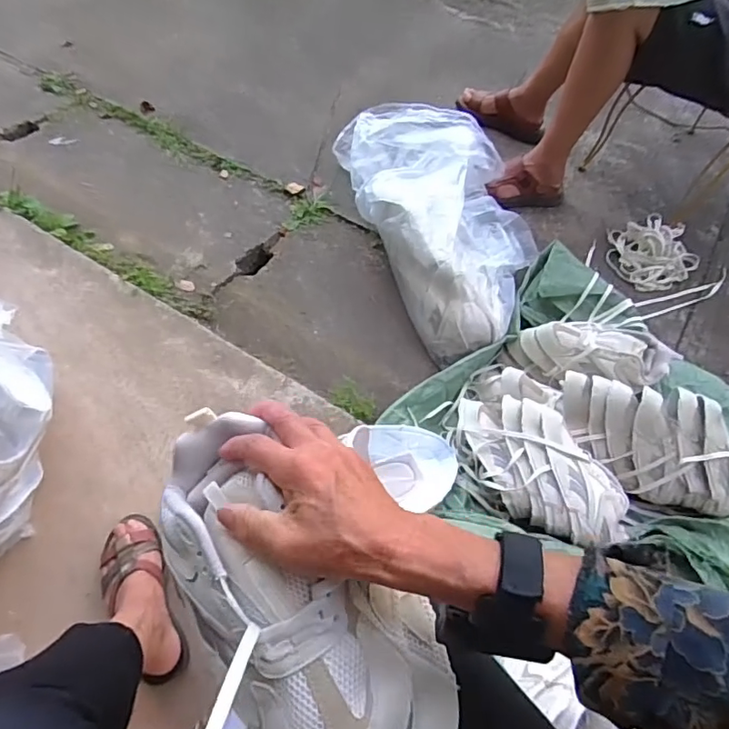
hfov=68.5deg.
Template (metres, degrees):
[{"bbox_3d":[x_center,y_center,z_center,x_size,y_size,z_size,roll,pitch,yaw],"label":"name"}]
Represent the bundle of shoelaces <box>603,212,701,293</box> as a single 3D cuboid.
[{"bbox_3d":[0.605,-0.252,1.128,0.153,0.061,0.196,-11,59,-9],"label":"bundle of shoelaces"}]

